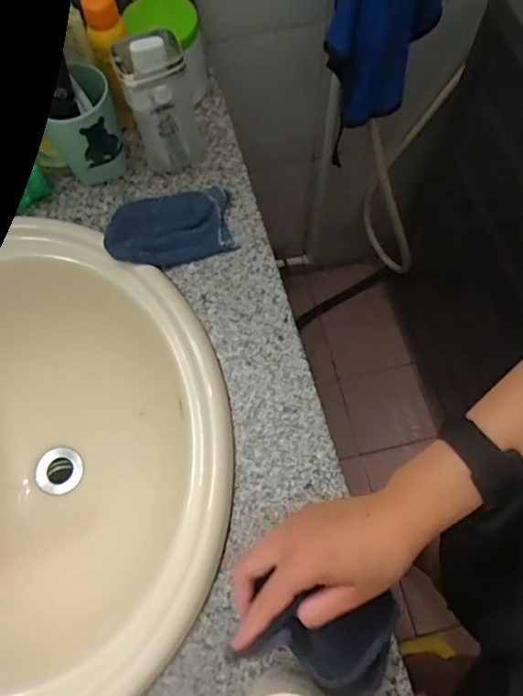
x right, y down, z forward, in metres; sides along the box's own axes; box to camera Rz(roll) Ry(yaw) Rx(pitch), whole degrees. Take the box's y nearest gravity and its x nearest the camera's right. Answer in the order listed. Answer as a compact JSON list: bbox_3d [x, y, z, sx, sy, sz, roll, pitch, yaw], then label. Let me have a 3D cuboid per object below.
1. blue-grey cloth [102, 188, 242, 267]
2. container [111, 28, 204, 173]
[{"bbox_3d":[-0.106,-0.141,0.620,0.138,0.027,0.088,-14,69,-5],"label":"blue-grey cloth"},{"bbox_3d":[-0.112,-0.275,0.599,0.072,0.160,0.069,0,69,1],"label":"container"}]

